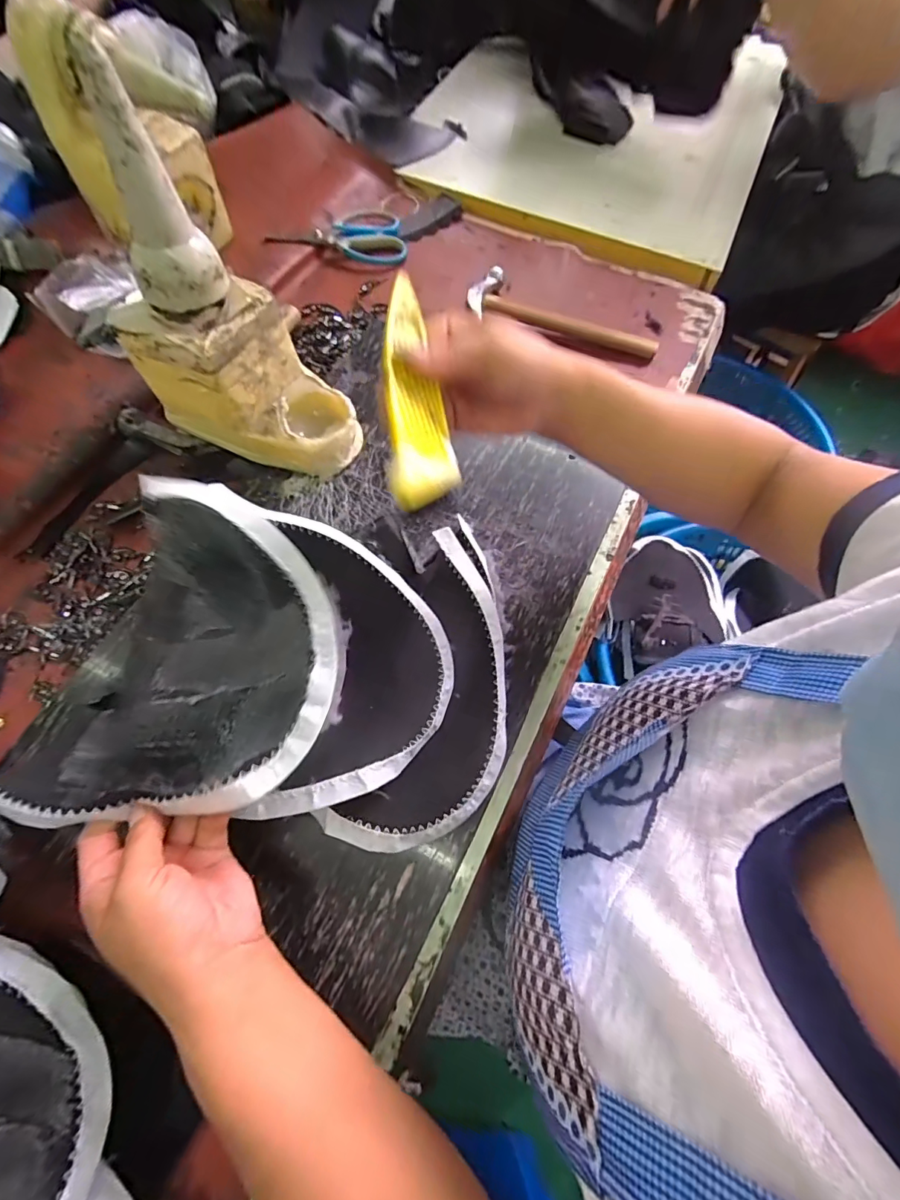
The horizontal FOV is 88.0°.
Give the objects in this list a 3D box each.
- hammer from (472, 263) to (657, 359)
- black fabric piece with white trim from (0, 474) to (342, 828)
[{"bbox_3d":[0.142,-0.357,0.581,0.234,0.029,0.071,15,68,6],"label":"hammer"},{"bbox_3d":[-0.165,0.040,0.298,0.195,0.051,0.224,17,68,7],"label":"black fabric piece with white trim"}]

